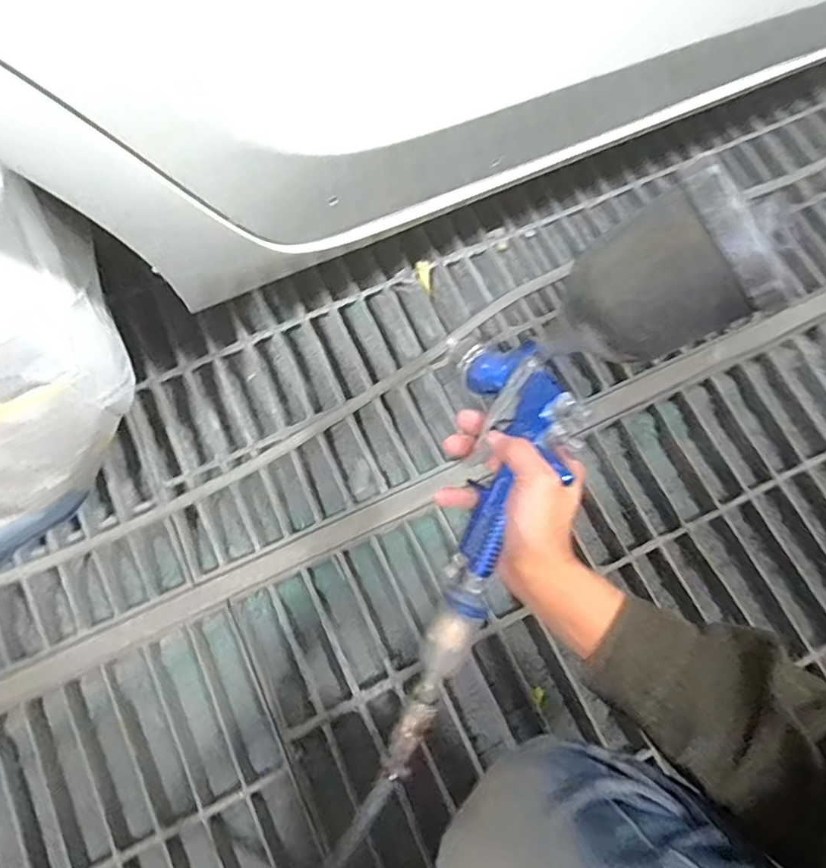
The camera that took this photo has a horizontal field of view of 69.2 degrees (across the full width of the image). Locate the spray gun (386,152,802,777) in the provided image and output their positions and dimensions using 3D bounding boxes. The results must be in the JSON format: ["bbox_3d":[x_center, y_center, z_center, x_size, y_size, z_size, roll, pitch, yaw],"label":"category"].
[{"bbox_3d":[0.068,0.026,0.433,0.147,0.106,0.435,30,107,7],"label":"spray gun"}]

